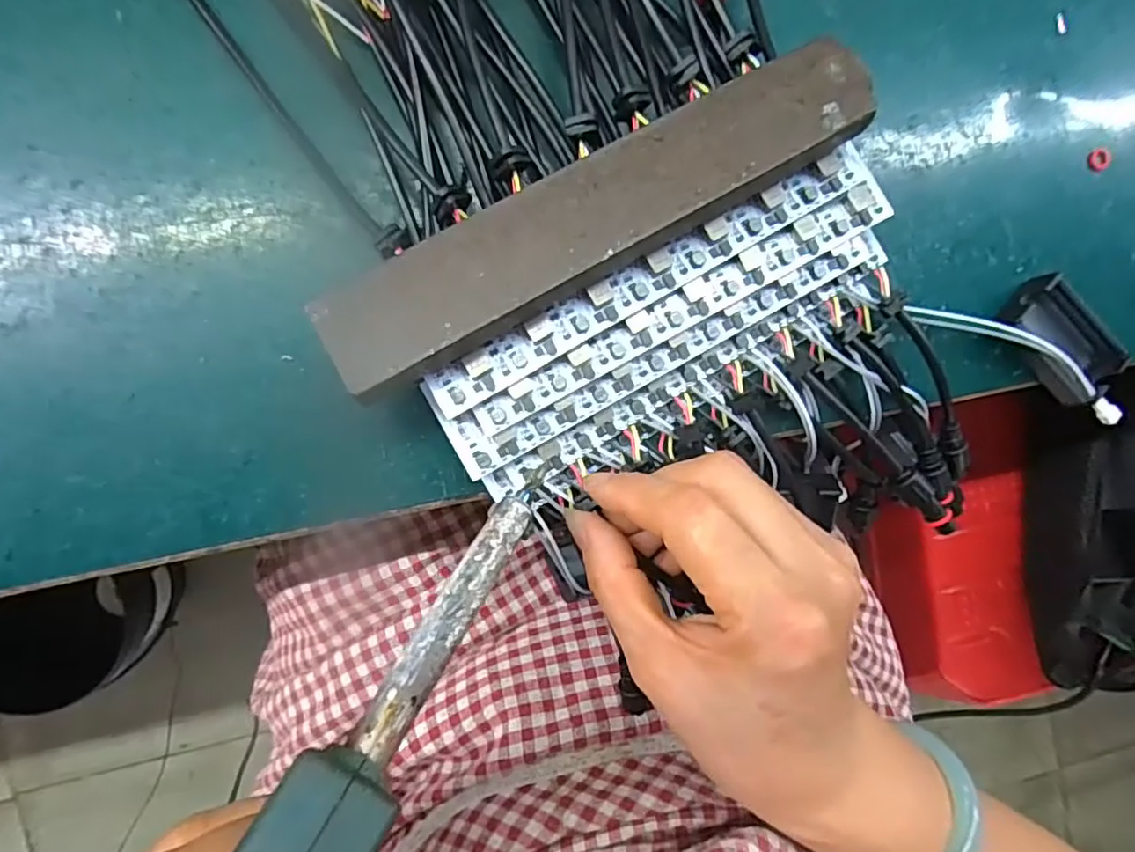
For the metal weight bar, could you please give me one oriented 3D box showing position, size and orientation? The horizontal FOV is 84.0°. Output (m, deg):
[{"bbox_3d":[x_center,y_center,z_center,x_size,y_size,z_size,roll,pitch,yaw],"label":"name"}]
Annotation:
[{"bbox_3d":[0.012,-0.071,0.209,0.196,0.020,0.036,-30,96,-7],"label":"metal weight bar"}]

